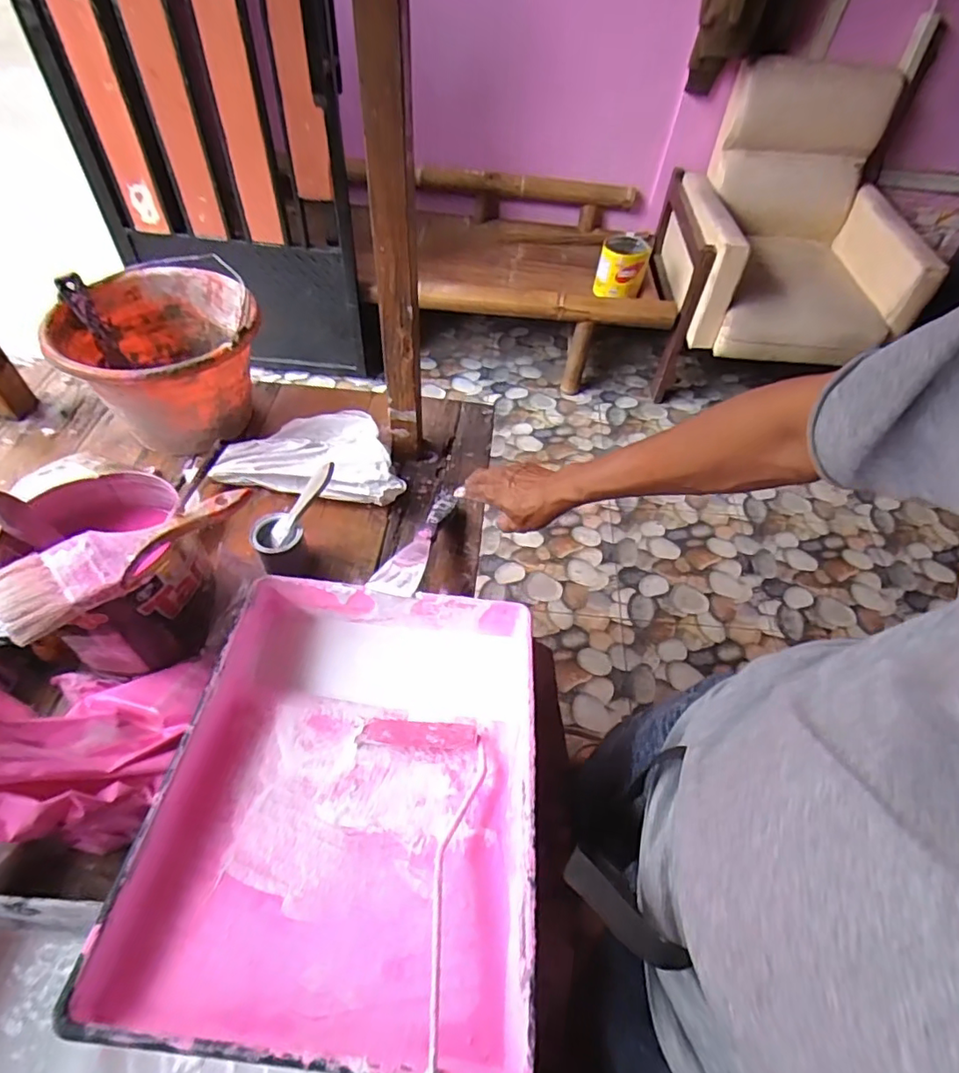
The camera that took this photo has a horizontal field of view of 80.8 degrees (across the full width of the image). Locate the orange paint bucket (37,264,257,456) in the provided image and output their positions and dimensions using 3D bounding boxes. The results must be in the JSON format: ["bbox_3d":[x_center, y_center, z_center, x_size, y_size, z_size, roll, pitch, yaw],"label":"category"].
[{"bbox_3d":[-0.411,-0.228,0.760,0.220,0.172,0.233,2,53,-3],"label":"orange paint bucket"}]

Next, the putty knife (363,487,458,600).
[{"bbox_3d":[-0.065,-0.001,0.661,0.045,0.010,0.229,15,34,6],"label":"putty knife"}]

